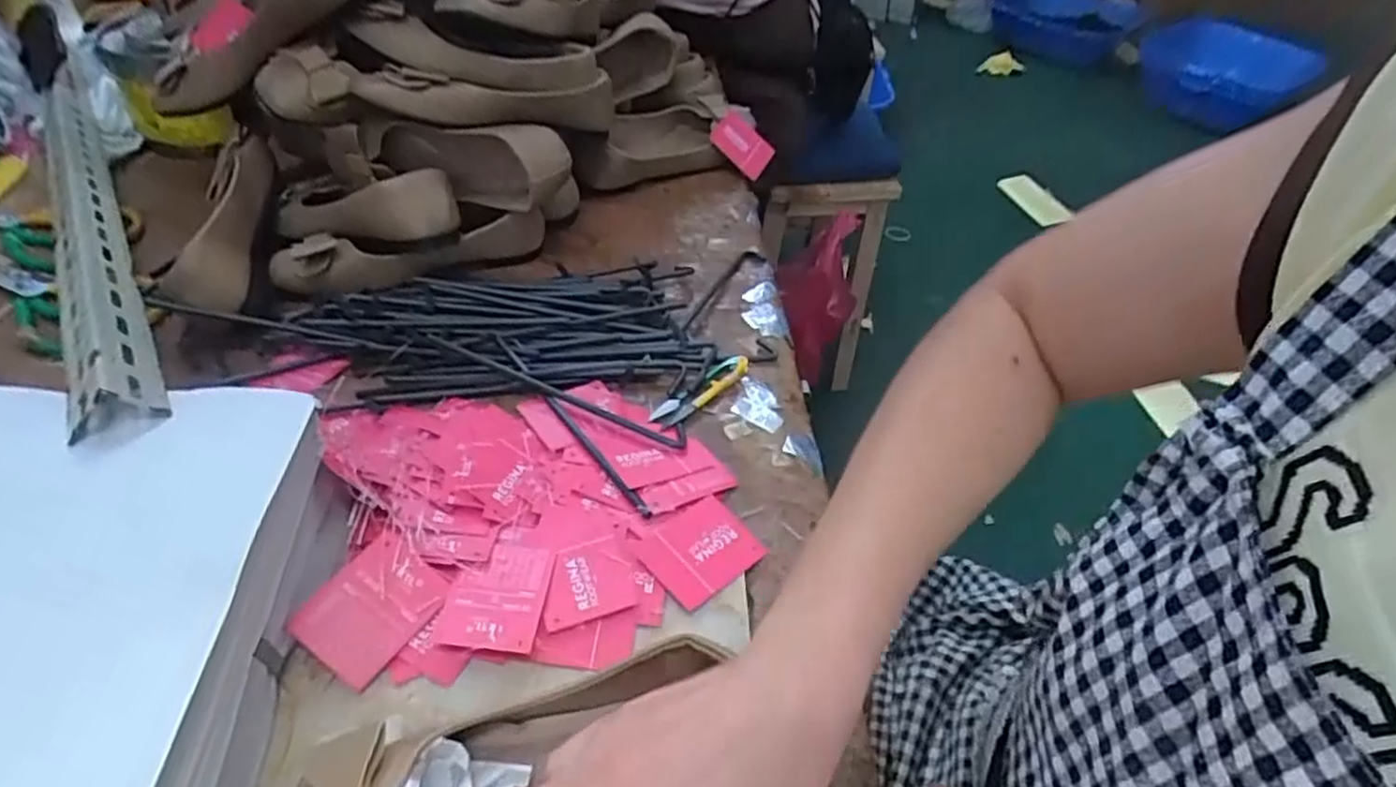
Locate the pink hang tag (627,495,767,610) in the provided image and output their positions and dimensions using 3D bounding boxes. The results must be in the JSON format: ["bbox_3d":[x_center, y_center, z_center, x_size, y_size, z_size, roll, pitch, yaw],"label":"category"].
[{"bbox_3d":[0.001,0.097,0.483,0.070,0.005,0.059,-31,56,-31],"label":"pink hang tag"}]

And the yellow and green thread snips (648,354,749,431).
[{"bbox_3d":[0.004,-0.003,0.595,0.024,0.007,0.101,35,51,25],"label":"yellow and green thread snips"}]

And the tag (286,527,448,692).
[{"bbox_3d":[-0.183,0.120,0.424,0.055,0.004,0.072,37,62,4],"label":"tag"}]

